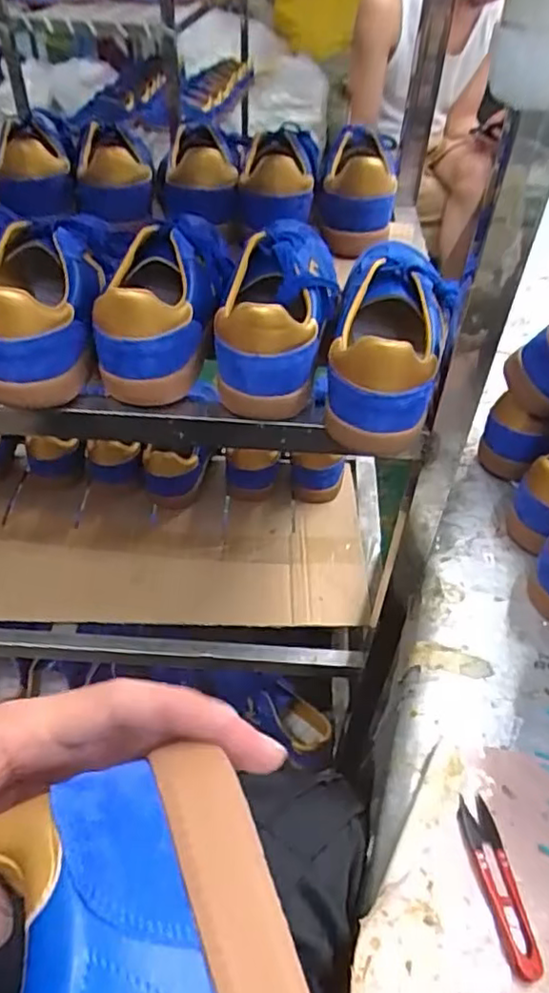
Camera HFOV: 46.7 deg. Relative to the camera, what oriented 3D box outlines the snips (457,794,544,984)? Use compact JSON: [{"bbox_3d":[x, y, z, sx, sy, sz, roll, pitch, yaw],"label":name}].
[{"bbox_3d":[0.144,0.245,0.404,0.025,0.009,0.100,-6,46,-9],"label":"snips"}]

